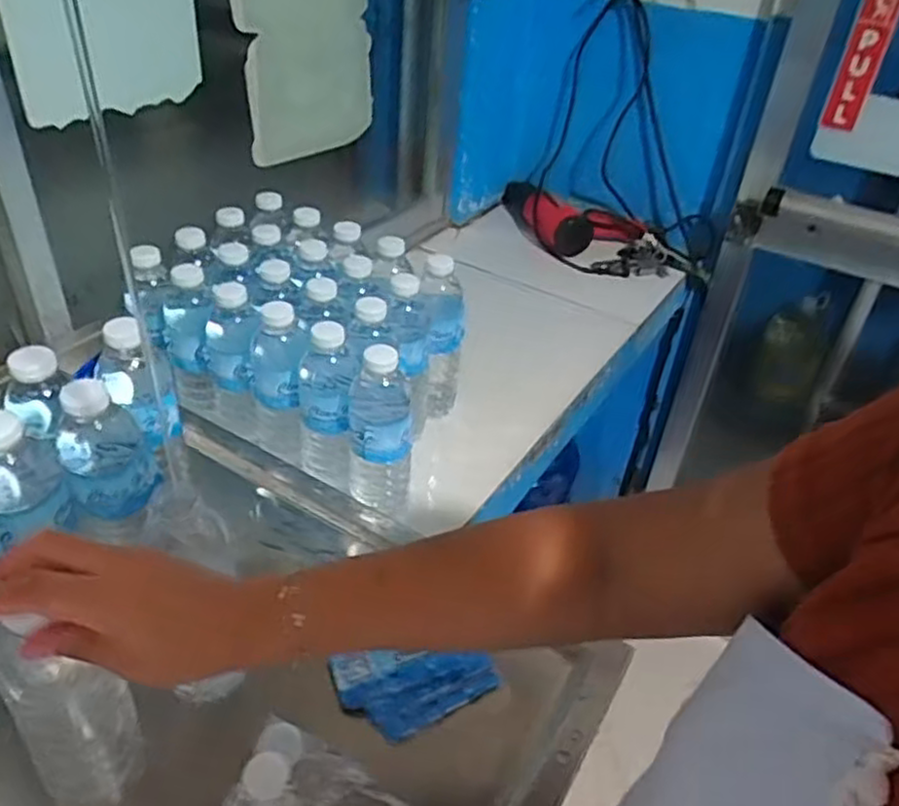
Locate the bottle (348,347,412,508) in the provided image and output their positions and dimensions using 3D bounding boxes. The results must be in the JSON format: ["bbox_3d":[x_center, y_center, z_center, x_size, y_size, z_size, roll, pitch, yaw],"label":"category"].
[{"bbox_3d":[-0.066,0.019,0.689,0.061,0.166,0.060,1,38,-5],"label":"bottle"}]

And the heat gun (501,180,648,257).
[{"bbox_3d":[0.218,-0.355,1.331,0.179,0.065,0.249,-8,39,-17],"label":"heat gun"}]

